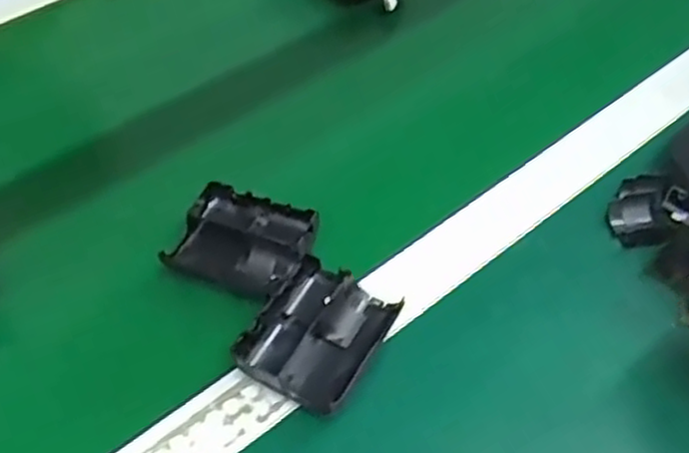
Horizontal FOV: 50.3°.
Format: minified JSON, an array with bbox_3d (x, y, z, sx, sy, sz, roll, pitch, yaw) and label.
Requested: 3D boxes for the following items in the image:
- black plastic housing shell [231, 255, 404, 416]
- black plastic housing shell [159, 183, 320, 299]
[{"bbox_3d":[-0.014,0.061,0.409,0.063,0.021,0.077,25,55,19],"label":"black plastic housing shell"},{"bbox_3d":[-0.062,0.009,0.456,0.082,0.025,0.063,15,52,12],"label":"black plastic housing shell"}]

